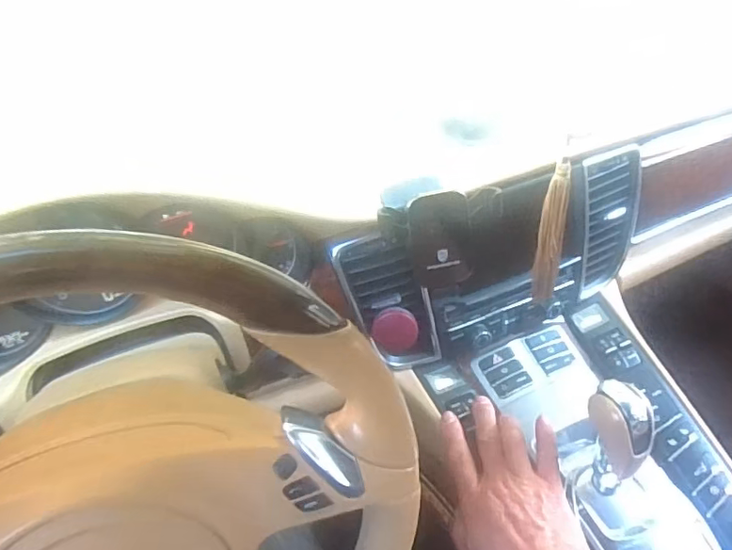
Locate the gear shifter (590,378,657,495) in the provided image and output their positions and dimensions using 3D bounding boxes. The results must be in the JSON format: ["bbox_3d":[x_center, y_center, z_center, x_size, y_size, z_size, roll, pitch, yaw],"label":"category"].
[{"bbox_3d":[0.217,0.150,0.471,0.050,0.117,0.039,15,42,27],"label":"gear shifter"}]

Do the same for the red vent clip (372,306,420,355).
[{"bbox_3d":[0.029,0.052,0.515,0.044,0.042,0.011,41,13,-1],"label":"red vent clip"}]

